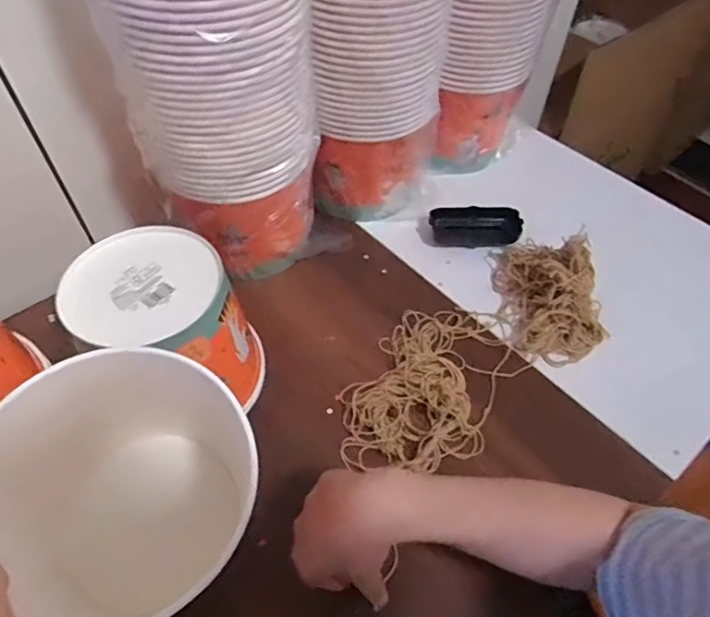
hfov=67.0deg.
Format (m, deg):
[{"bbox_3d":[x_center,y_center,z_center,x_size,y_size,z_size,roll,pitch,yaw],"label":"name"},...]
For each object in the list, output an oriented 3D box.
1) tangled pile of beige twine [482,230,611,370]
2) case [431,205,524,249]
[{"bbox_3d":[0.207,-0.026,0.582,0.096,0.072,0.154,-9,54,-8],"label":"tangled pile of beige twine"},{"bbox_3d":[0.148,-0.104,0.666,0.107,0.029,0.053,5,53,2],"label":"case"}]

